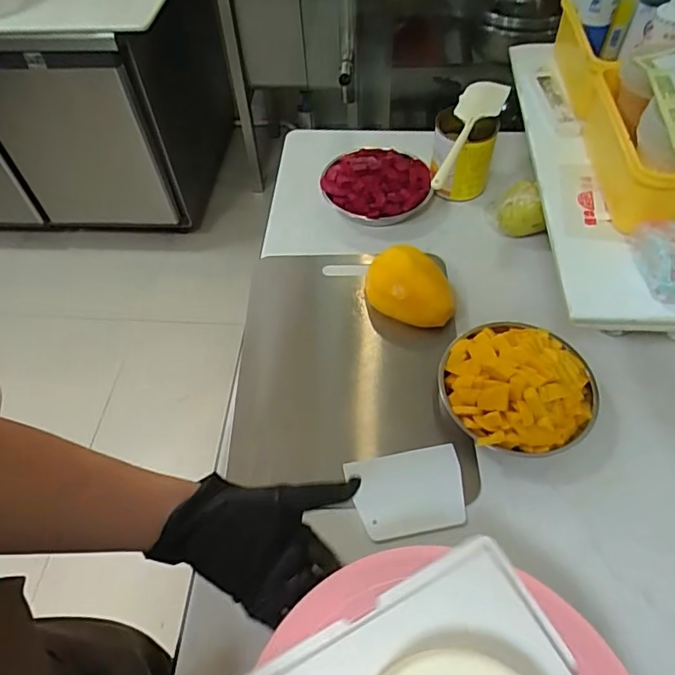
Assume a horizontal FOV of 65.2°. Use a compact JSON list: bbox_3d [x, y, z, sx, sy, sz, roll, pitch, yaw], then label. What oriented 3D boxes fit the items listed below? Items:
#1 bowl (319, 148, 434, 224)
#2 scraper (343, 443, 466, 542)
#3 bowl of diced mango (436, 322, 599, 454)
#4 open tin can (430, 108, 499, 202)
[{"bbox_3d":[0.064,-0.255,0.878,0.178,0.051,0.154,0,55,3],"label":"bowl"},{"bbox_3d":[0.082,0.176,0.601,0.125,0.009,0.091,-10,60,-6],"label":"scraper"},{"bbox_3d":[0.222,0.054,0.642,0.179,0.068,0.171,-1,55,2],"label":"bowl of diced mango"},{"bbox_3d":[0.202,-0.292,0.862,0.097,0.103,0.094,12,56,11],"label":"open tin can"}]

